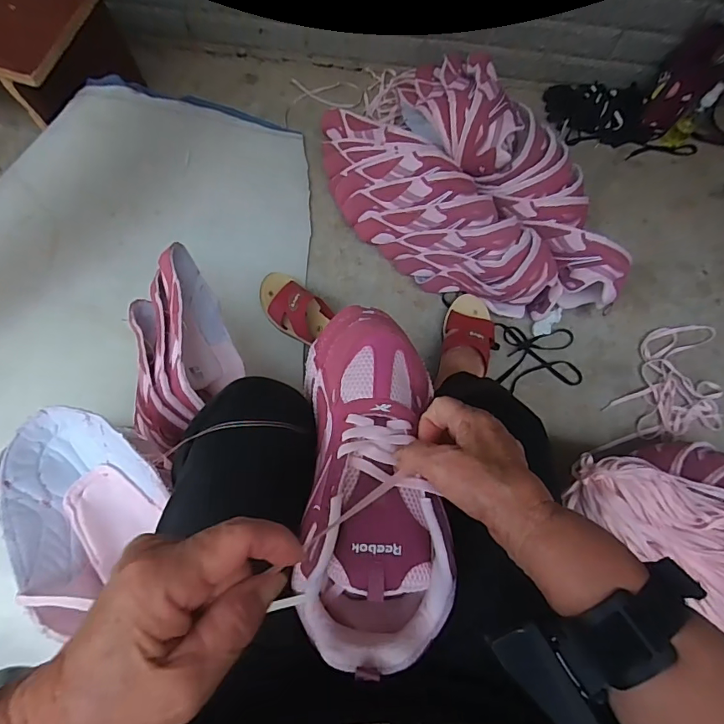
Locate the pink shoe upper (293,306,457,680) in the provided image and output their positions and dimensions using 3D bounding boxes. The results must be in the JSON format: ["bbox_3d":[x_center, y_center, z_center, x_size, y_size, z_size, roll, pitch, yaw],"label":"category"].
[{"bbox_3d":[0.009,0.079,0.355,0.100,0.076,0.258,1,70,-1],"label":"pink shoe upper"}]

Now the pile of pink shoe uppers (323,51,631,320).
[{"bbox_3d":[0.183,-0.307,0.819,0.333,0.183,0.607,-40,78,-13],"label":"pile of pink shoe uppers"}]

